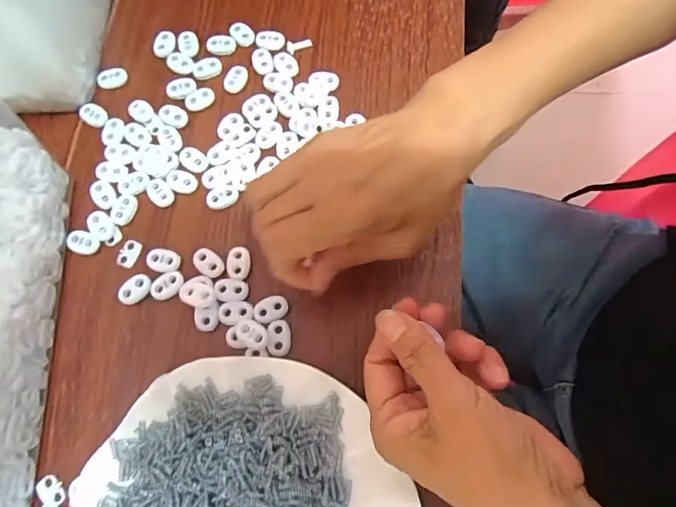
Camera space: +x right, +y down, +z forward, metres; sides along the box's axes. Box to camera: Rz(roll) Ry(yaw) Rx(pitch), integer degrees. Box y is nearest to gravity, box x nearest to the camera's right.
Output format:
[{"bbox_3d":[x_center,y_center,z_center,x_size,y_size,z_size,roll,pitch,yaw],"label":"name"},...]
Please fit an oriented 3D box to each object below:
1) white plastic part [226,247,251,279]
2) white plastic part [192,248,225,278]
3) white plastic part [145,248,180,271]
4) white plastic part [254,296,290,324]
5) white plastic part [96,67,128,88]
[{"bbox_3d":[-0.067,0.006,0.318,0.015,0.004,0.022,-3,72,1],"label":"white plastic part"},{"bbox_3d":[-0.087,0.006,0.319,0.023,0.004,0.015,39,78,13],"label":"white plastic part"},{"bbox_3d":[-0.118,0.004,0.321,0.023,0.004,0.015,13,73,6],"label":"white plastic part"},{"bbox_3d":[-0.043,0.036,0.307,0.022,0.004,0.016,-22,73,-5],"label":"white plastic part"},{"bbox_3d":[-0.176,-0.137,0.370,0.023,0.008,0.013,-20,73,-5],"label":"white plastic part"}]

